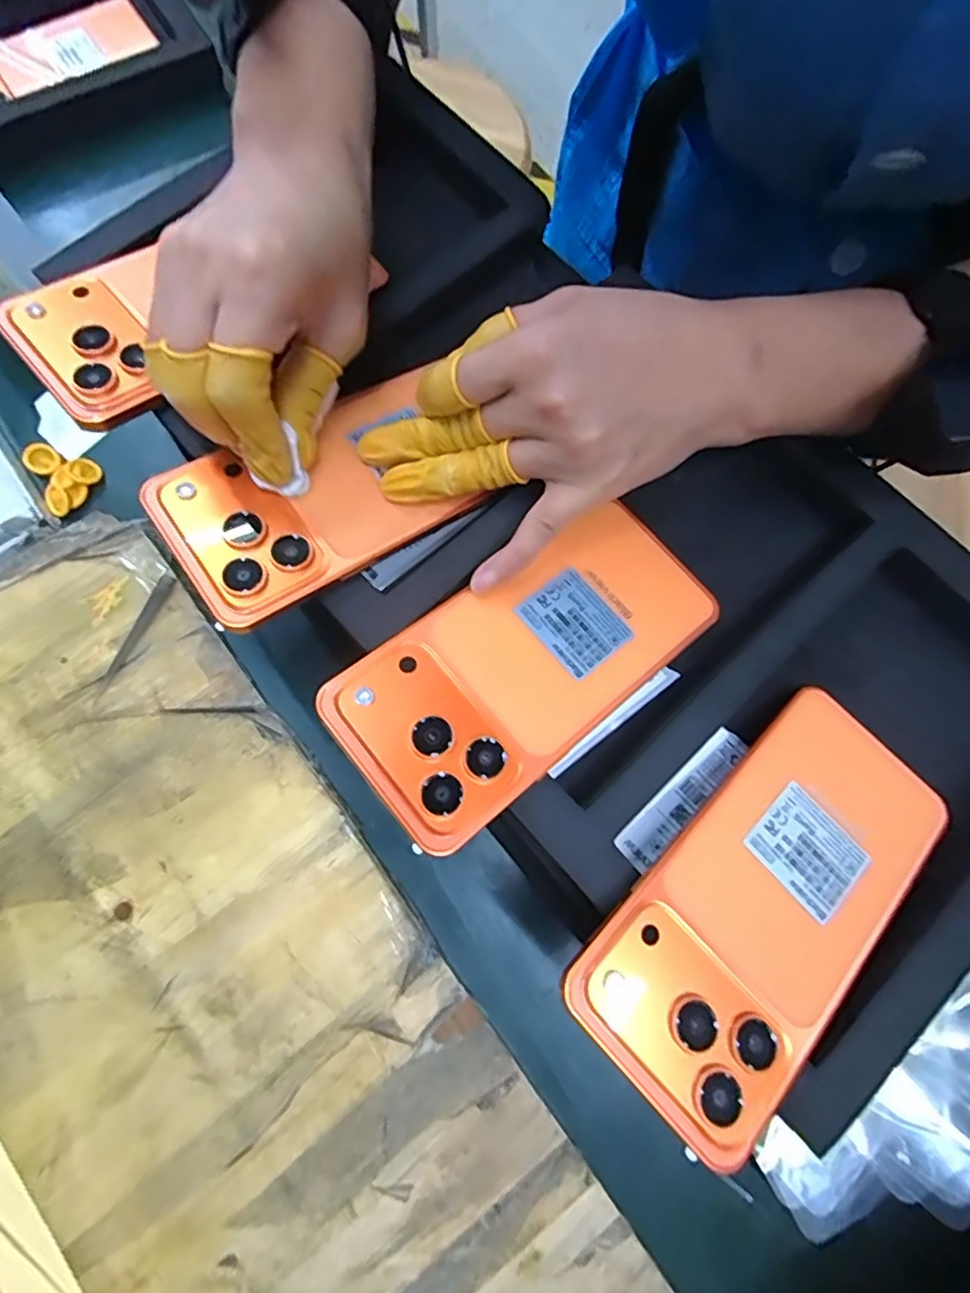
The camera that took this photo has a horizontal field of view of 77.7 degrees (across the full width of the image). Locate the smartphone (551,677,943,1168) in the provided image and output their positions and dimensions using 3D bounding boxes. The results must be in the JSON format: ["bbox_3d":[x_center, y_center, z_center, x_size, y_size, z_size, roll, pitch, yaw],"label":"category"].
[{"bbox_3d":[0.107,0.090,0.221,0.162,0.006,0.078,-41,81,-21],"label":"smartphone"}]

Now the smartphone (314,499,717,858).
[{"bbox_3d":[0.020,0.002,0.240,0.159,0.012,0.076,-35,80,-20],"label":"smartphone"}]

